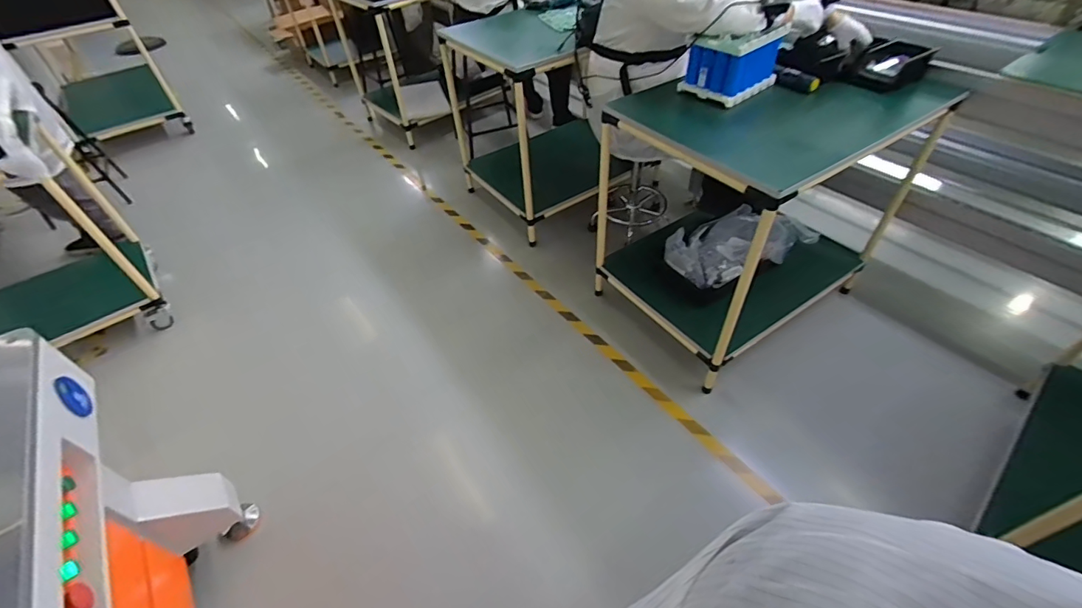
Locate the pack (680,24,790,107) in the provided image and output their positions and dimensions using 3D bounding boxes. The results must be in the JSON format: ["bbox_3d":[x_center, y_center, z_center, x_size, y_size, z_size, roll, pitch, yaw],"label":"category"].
[{"bbox_3d":[0.550,-0.700,1.349,0.222,0.154,0.172,-30,51,-23],"label":"pack"}]

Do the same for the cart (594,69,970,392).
[{"bbox_3d":[0.768,-0.355,1.633,0.986,0.748,0.619,-26,50,-20],"label":"cart"}]

